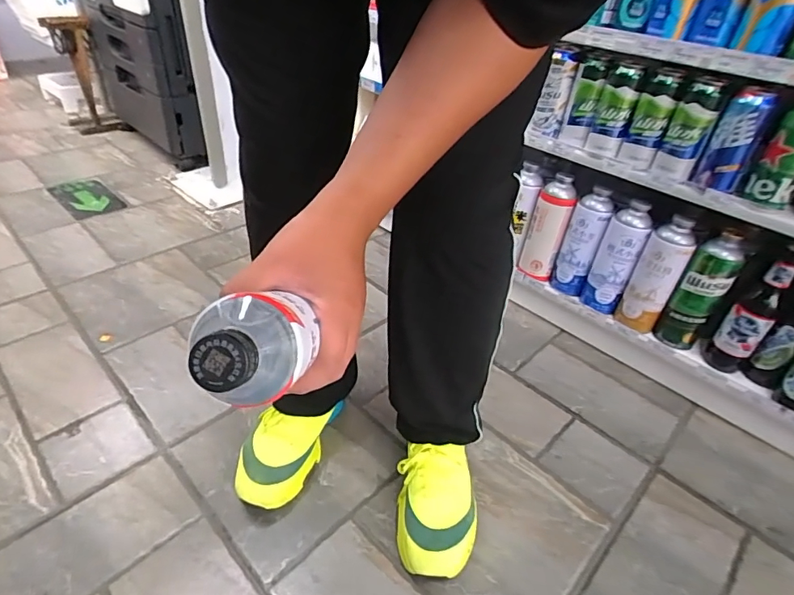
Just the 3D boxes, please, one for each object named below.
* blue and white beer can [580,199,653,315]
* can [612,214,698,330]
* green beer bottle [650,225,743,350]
[{"bbox_3d":[0.468,-0.085,0.992,0.078,0.230,0.081,24,41,23],"label":"blue and white beer can"},{"bbox_3d":[0.524,-0.044,0.945,0.083,0.226,0.096,28,44,28],"label":"can"},{"bbox_3d":[0.588,-0.005,0.910,0.081,0.237,0.074,28,44,27],"label":"green beer bottle"}]

